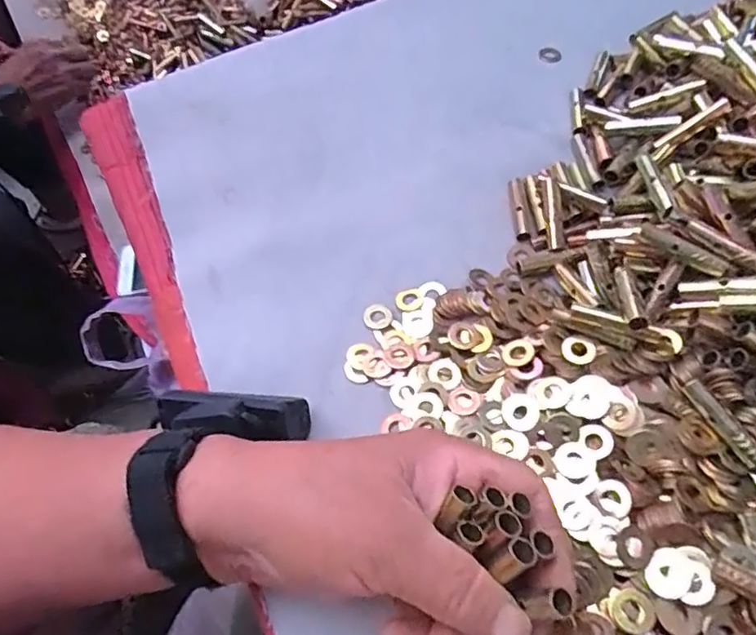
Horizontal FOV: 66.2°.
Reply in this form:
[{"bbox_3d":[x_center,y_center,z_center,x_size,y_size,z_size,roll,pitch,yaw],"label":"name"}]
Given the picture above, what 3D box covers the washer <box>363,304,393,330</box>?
[{"bbox_3d":[0.000,-0.001,0.325,0.016,0.004,0.016,-2,56,3],"label":"washer"}]

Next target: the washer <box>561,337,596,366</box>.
[{"bbox_3d":[0.103,0.017,0.297,0.017,0.004,0.015,23,61,19],"label":"washer"}]

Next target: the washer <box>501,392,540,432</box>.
[{"bbox_3d":[0.070,0.046,0.284,0.016,0.005,0.018,-18,56,-7],"label":"washer"}]

